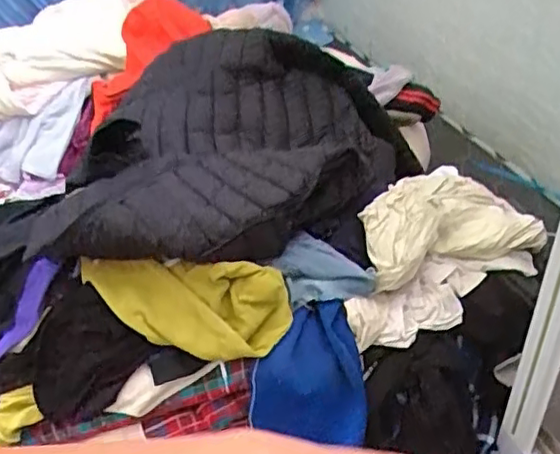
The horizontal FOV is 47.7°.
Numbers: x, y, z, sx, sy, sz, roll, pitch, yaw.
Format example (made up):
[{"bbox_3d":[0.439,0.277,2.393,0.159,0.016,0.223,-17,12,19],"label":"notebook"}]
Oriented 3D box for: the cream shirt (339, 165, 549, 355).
[{"bbox_3d":[0.295,0.035,1.112,0.255,0.149,0.461,18,45,27],"label":"cream shirt"}]

